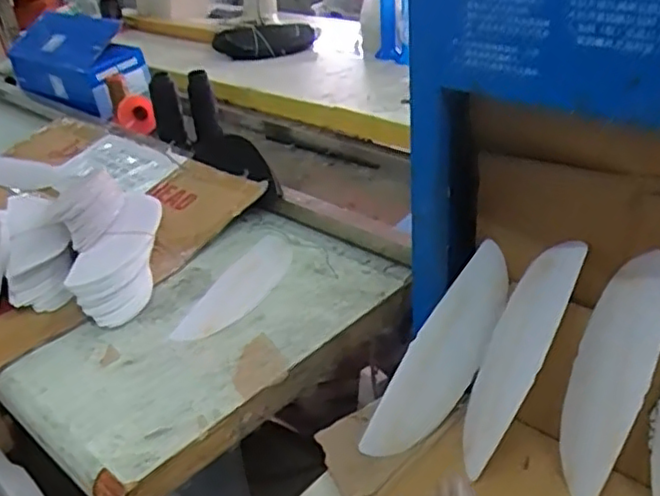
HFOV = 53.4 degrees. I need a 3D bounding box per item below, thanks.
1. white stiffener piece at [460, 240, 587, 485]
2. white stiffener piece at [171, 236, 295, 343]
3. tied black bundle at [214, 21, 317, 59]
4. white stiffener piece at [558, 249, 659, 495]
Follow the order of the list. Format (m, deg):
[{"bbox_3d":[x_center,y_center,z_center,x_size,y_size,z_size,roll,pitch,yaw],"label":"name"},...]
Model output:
[{"bbox_3d":[0.161,0.092,0.578,0.010,0.211,0.070,19,10,-20],"label":"white stiffener piece"},{"bbox_3d":[-0.103,0.045,0.767,0.074,0.006,0.216,12,35,22],"label":"white stiffener piece"},{"bbox_3d":[-0.132,-0.430,1.362,0.210,0.053,0.102,-23,37,-26],"label":"tied black bundle"},{"bbox_3d":[0.228,0.101,0.539,0.011,0.213,0.071,11,12,-26],"label":"white stiffener piece"}]

